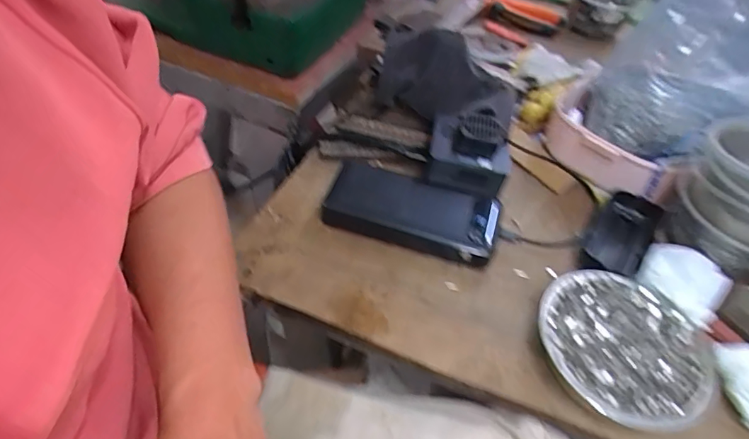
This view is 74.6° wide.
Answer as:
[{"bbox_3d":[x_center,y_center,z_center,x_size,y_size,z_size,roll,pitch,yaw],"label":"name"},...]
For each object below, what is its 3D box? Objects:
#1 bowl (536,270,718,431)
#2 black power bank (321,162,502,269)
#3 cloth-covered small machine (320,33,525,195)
[{"bbox_3d":[0.186,0.095,0.370,0.126,0.030,0.115,3,49,-3],"label":"bowl"},{"bbox_3d":[0.033,-0.009,0.447,0.152,0.026,0.070,16,50,8],"label":"black power bank"},{"bbox_3d":[0.055,-0.125,0.501,0.186,0.065,0.176,14,49,5],"label":"cloth-covered small machine"}]

